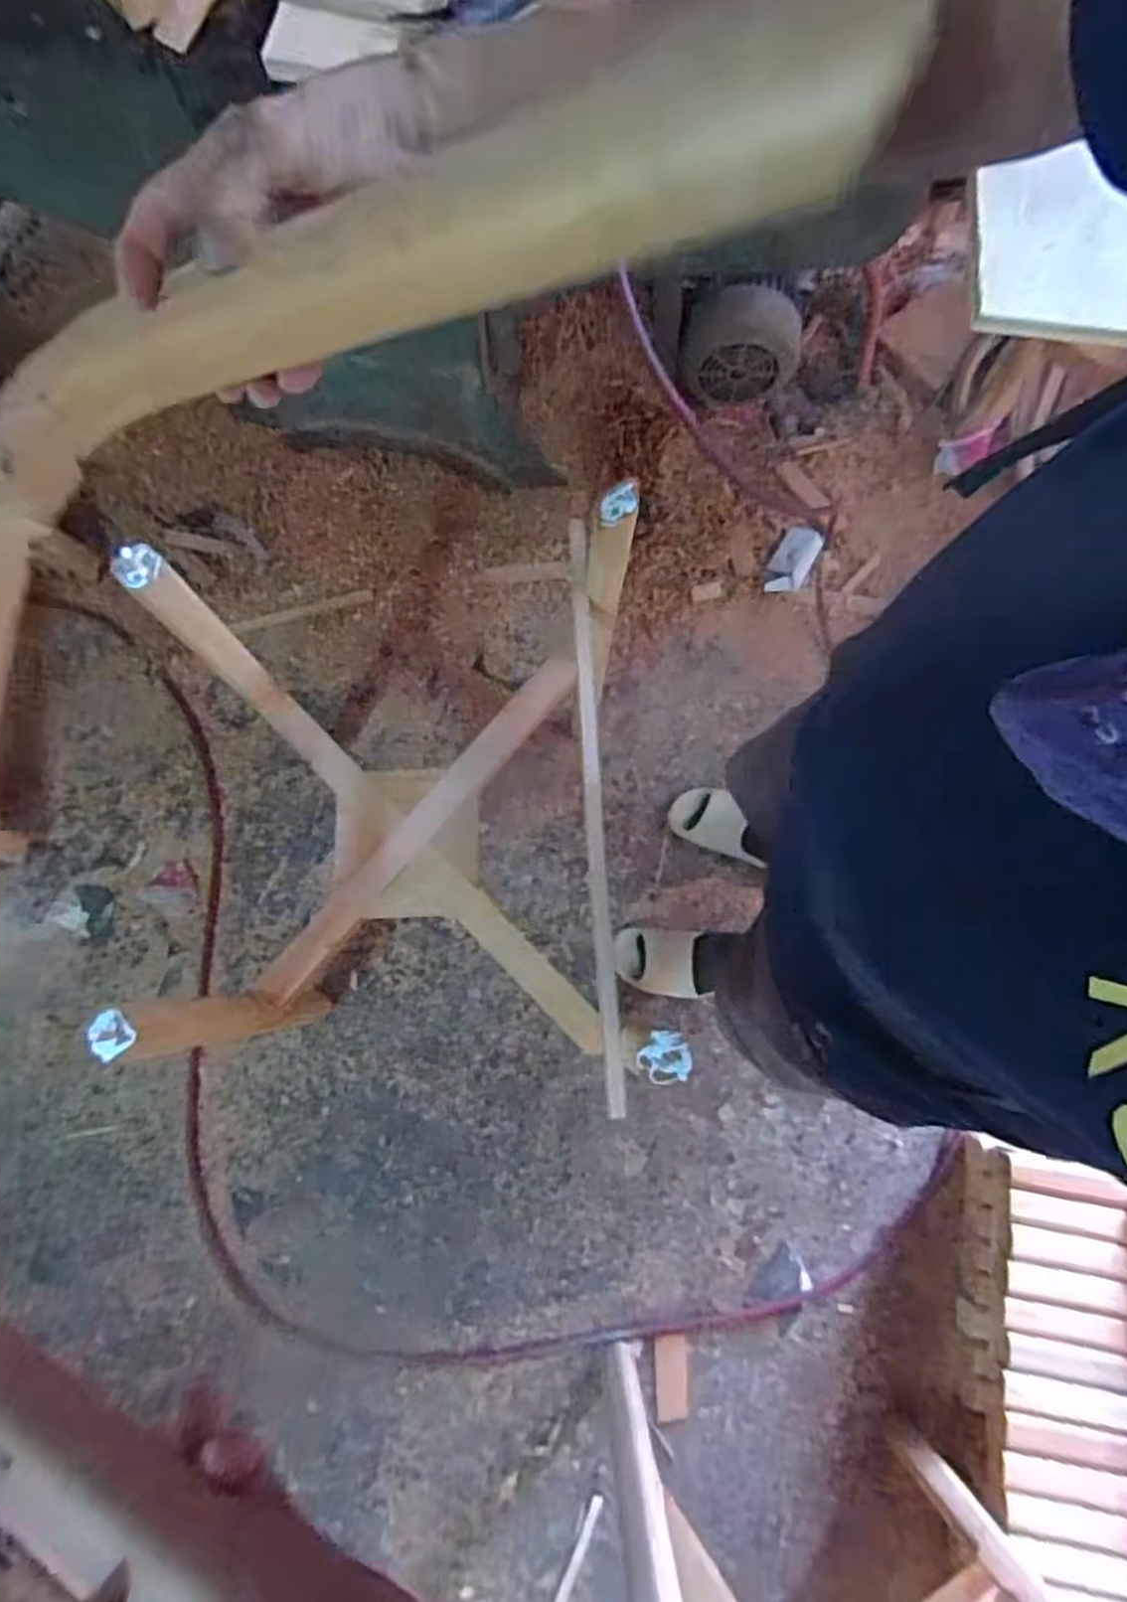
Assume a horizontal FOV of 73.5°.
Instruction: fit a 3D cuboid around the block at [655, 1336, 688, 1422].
[{"bbox_3d":[0.163,0.872,1.137,0.049,0.010,0.108,-1,77,-1],"label":"block"}]

